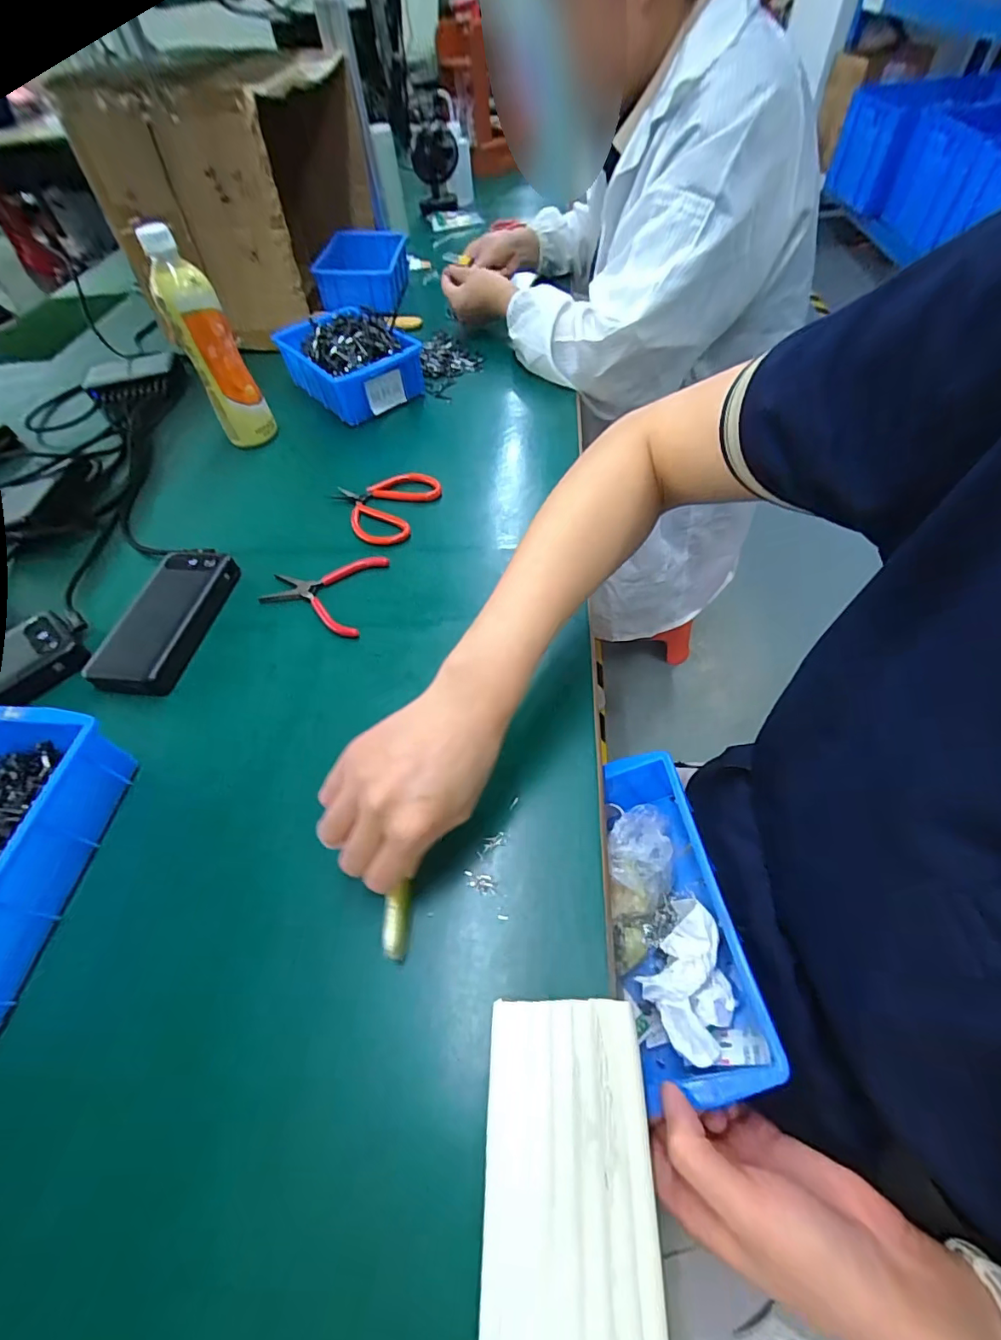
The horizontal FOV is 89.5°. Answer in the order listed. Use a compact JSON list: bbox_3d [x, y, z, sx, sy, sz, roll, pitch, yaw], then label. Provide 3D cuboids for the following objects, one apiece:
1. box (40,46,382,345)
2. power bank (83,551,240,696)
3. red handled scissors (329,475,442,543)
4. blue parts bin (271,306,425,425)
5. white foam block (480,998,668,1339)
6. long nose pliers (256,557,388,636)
[{"bbox_3d":[-0.405,-0.774,0.827,0.284,0.266,0.434,1,55,5],"label":"box"},{"bbox_3d":[-0.309,-0.049,0.470,0.077,0.024,0.157,8,56,9],"label":"power bank"},{"bbox_3d":[-0.135,-0.182,0.552,0.111,0.010,0.107,17,58,15],"label":"red handled scissors"},{"bbox_3d":[-0.208,-0.428,0.694,0.133,0.068,0.200,-34,59,-19],"label":"blue parts bin"},{"bbox_3d":[0.032,0.253,0.235,0.077,0.020,0.163,0,55,4],"label":"white foam block"},{"bbox_3d":[-0.174,-0.075,0.485,0.109,0.006,0.097,5,55,8],"label":"long nose pliers"}]

